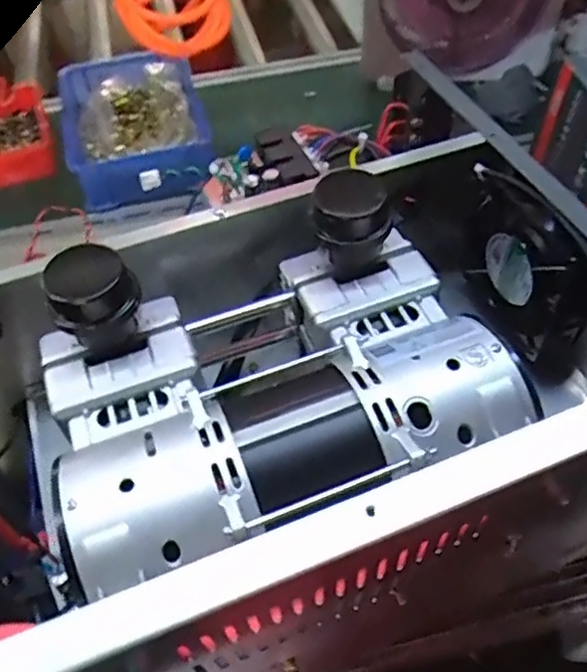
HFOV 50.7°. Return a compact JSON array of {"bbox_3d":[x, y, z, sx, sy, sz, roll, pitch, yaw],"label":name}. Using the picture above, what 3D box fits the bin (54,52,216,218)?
[{"bbox_3d":[-0.264,-0.355,1.024,0.220,0.101,0.327,-14,54,-9],"label":"bin"}]

